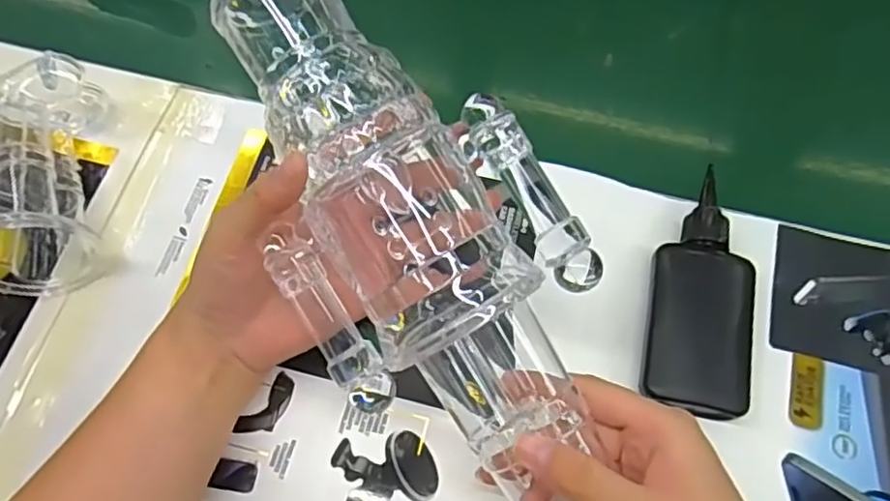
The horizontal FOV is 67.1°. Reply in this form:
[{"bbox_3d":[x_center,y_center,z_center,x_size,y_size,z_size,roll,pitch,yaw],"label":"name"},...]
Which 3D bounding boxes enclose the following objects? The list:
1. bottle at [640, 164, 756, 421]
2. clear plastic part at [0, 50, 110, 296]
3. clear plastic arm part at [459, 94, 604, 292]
[{"bbox_3d":[0.144,0.024,0.380,0.056,0.021,0.135,11,66,5],"label":"bottle"},{"bbox_3d":[-0.234,-0.047,0.386,0.051,0.064,0.132,-7,66,-3],"label":"clear plastic part"},{"bbox_3d":[0.038,-0.025,0.296,0.022,0.014,0.094,-32,90,-13],"label":"clear plastic arm part"}]

